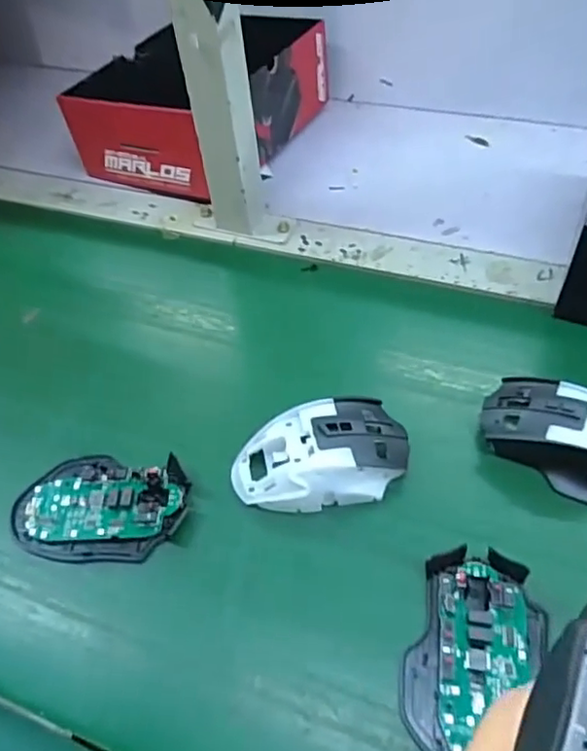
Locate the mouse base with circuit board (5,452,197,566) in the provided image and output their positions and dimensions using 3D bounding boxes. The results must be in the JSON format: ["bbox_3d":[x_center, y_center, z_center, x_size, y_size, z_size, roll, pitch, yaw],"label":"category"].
[{"bbox_3d":[-0.127,0.083,0.399,0.113,0.017,0.073,-1,50,6],"label":"mouse base with circuit board"}]

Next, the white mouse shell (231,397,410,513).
[{"bbox_3d":[0.018,0.053,0.402,0.113,0.040,0.065,-15,50,-6],"label":"white mouse shell"}]

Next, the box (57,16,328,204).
[{"bbox_3d":[-0.108,-0.303,0.672,0.216,0.102,0.231,15,53,18],"label":"box"}]

